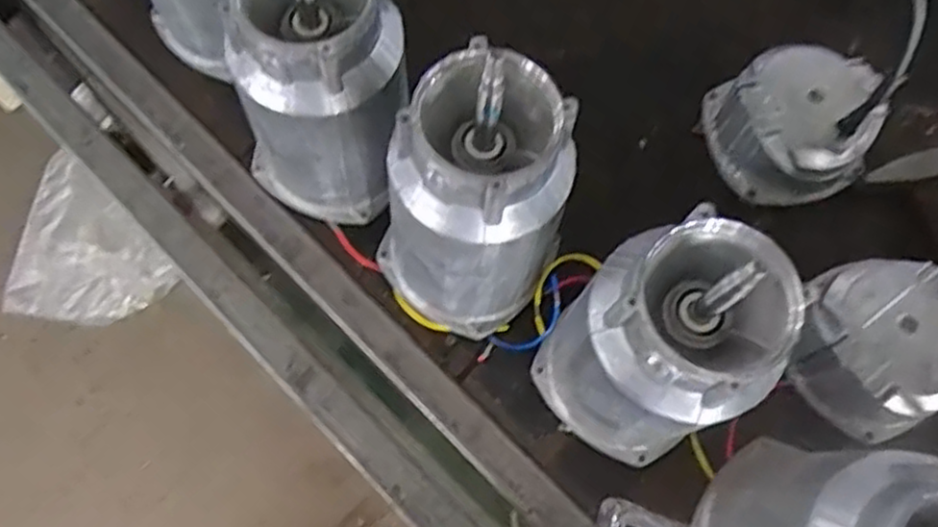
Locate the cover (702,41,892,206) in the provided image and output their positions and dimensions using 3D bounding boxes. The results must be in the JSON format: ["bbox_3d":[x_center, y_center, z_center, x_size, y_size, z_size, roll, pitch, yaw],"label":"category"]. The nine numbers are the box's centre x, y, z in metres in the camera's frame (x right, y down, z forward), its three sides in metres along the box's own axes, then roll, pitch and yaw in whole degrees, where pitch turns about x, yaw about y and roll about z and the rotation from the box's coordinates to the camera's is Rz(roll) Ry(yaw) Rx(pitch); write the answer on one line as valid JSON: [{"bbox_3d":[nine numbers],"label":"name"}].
[{"bbox_3d":[0.284,-0.123,0.625,0.126,0.073,0.117,-11,72,-5],"label":"cover"}]

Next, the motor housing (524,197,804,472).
[{"bbox_3d":[0.120,0.060,0.476,0.128,0.218,0.107,32,74,9],"label":"motor housing"}]

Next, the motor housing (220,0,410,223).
[{"bbox_3d":[-0.106,-0.123,0.527,0.112,0.241,0.109,0,71,-1],"label":"motor housing"}]

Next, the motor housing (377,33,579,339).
[{"bbox_3d":[0.005,-0.037,0.498,0.105,0.239,0.113,0,71,-1],"label":"motor housing"}]

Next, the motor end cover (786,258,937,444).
[{"bbox_3d":[0.318,0.058,0.553,0.123,0.063,0.123,-35,75,-12],"label":"motor end cover"}]

